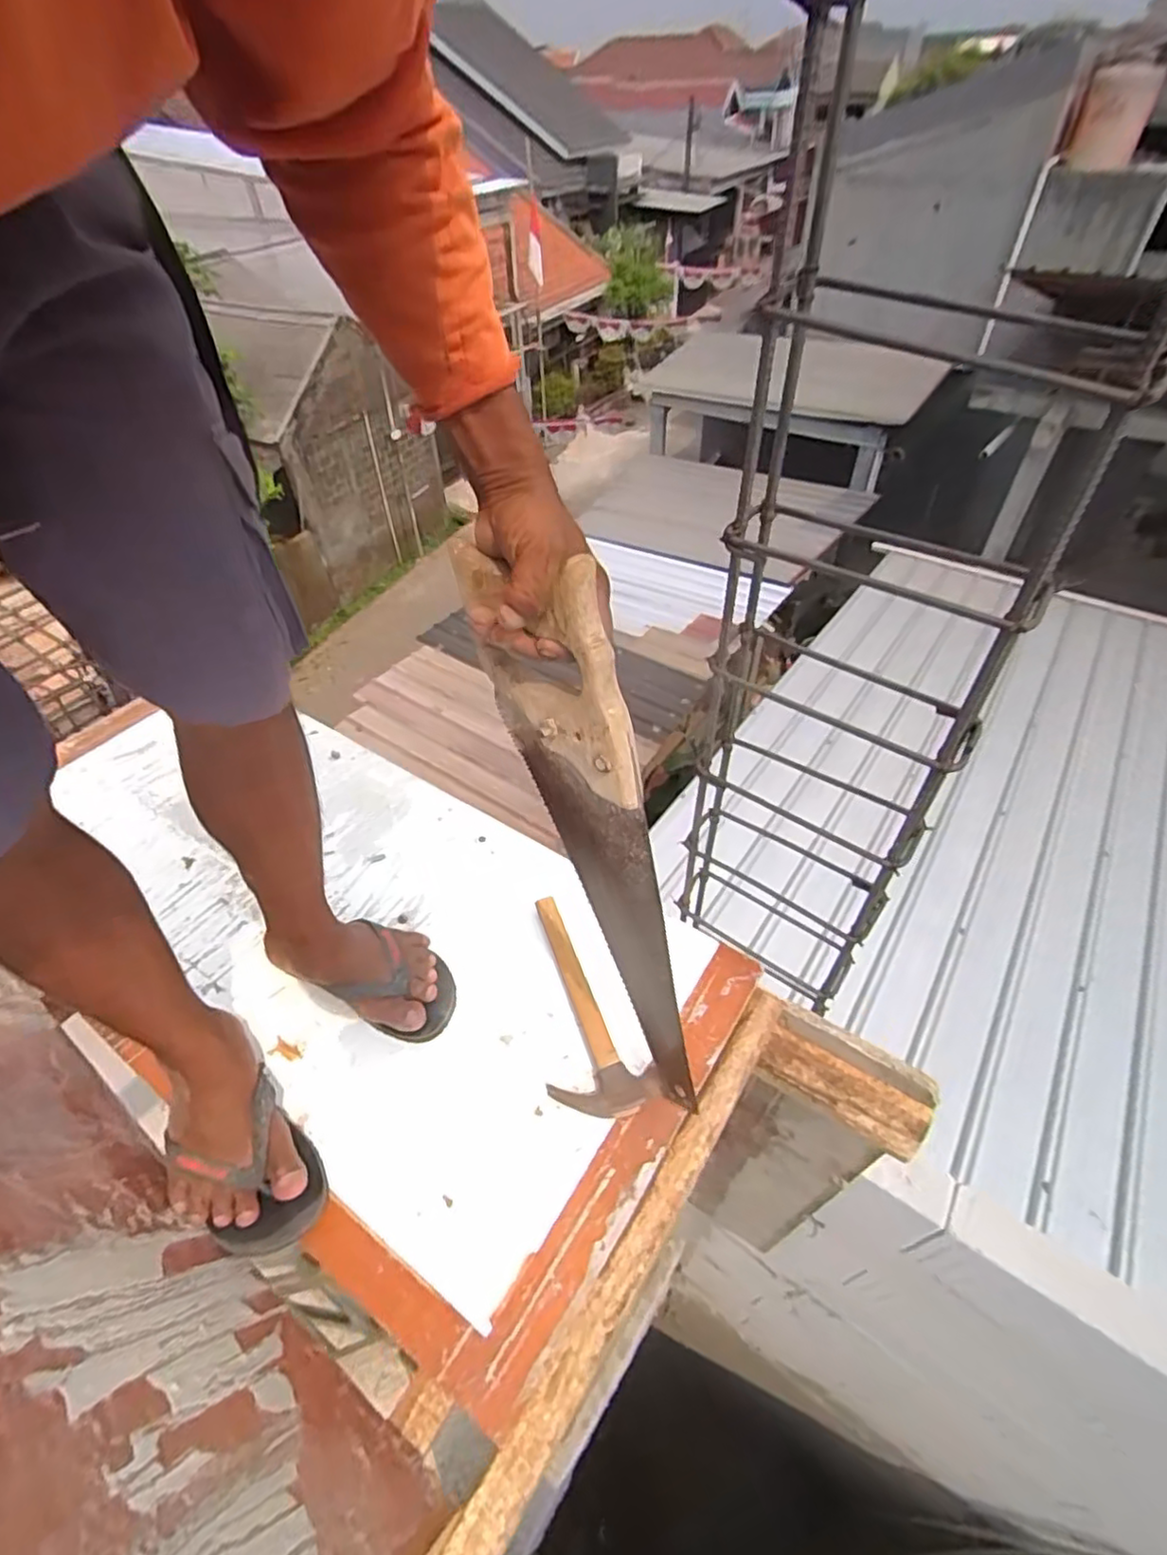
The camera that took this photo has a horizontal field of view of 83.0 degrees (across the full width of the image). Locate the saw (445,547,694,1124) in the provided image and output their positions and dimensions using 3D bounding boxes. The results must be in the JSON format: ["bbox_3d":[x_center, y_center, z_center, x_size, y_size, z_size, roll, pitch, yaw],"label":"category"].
[{"bbox_3d":[0.019,0.083,0.521,0.025,0.487,0.111,-34,34,-29],"label":"saw"}]

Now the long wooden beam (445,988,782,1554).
[{"bbox_3d":[-0.012,0.489,0.543,0.049,0.040,0.784,26,50,25],"label":"long wooden beam"}]

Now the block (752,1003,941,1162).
[{"bbox_3d":[0.297,0.340,0.745,0.183,0.066,0.072,23,49,22],"label":"block"}]

